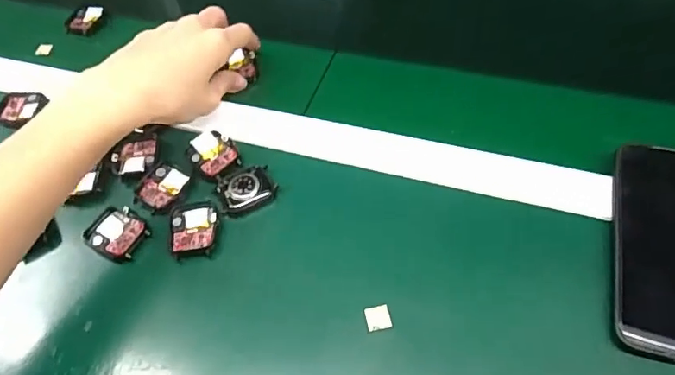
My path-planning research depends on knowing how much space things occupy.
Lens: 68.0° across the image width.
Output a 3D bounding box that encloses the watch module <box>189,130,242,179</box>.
[{"bbox_3d":[-0.106,-0.030,0.424,0.034,0.007,0.045,-40,61,-21],"label":"watch module"}]

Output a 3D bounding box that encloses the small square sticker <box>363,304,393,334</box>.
[{"bbox_3d":[0.028,0.088,0.338,0.017,0.004,0.017,-11,55,-3],"label":"small square sticker"}]

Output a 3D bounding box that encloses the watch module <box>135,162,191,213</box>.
[{"bbox_3d":[-0.145,-0.002,0.410,0.035,0.004,0.038,21,59,19],"label":"watch module"}]

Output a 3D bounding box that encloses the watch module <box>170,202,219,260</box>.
[{"bbox_3d":[-0.110,0.029,0.385,0.036,0.006,0.044,-11,55,-3],"label":"watch module"}]

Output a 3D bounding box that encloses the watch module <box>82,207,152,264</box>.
[{"bbox_3d":[-0.172,0.034,0.387,0.044,0.004,0.036,23,60,20],"label":"watch module"}]

